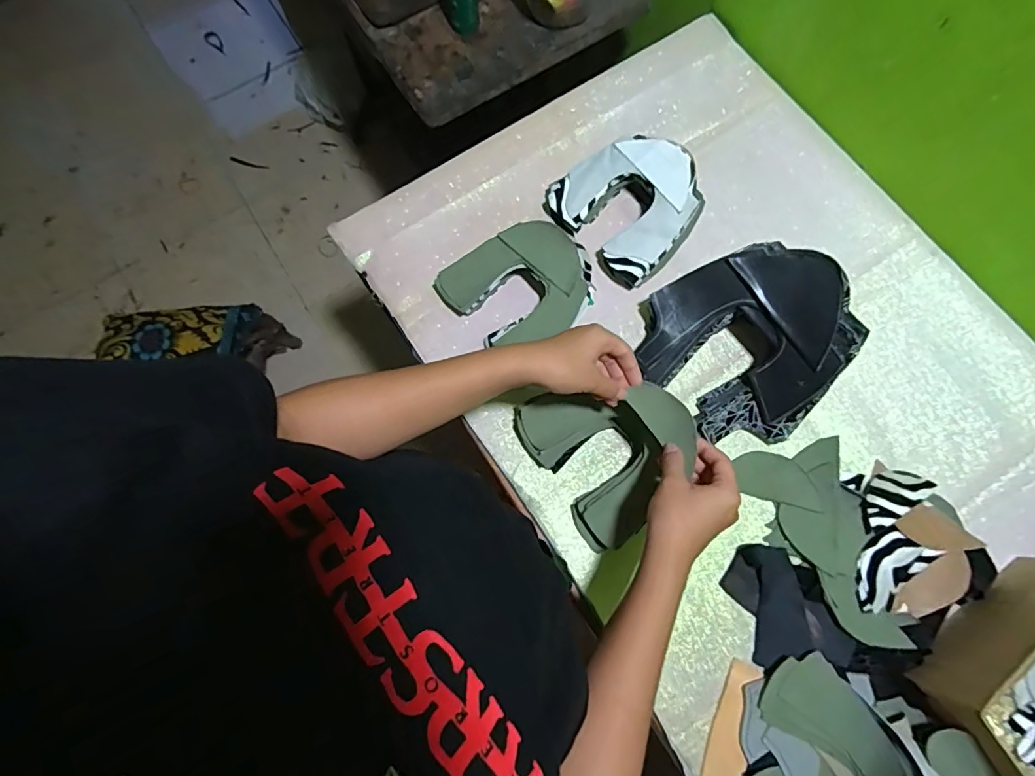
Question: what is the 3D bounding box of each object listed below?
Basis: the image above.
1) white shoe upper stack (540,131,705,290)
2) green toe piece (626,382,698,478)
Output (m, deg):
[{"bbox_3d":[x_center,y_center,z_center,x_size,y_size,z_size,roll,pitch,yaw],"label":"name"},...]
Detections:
[{"bbox_3d":[0.137,-0.230,0.624,0.145,0.056,0.164,-40,78,-9],"label":"white shoe upper stack"},{"bbox_3d":[0.144,0.031,0.485,0.038,0.009,0.082,-44,79,13],"label":"green toe piece"}]

